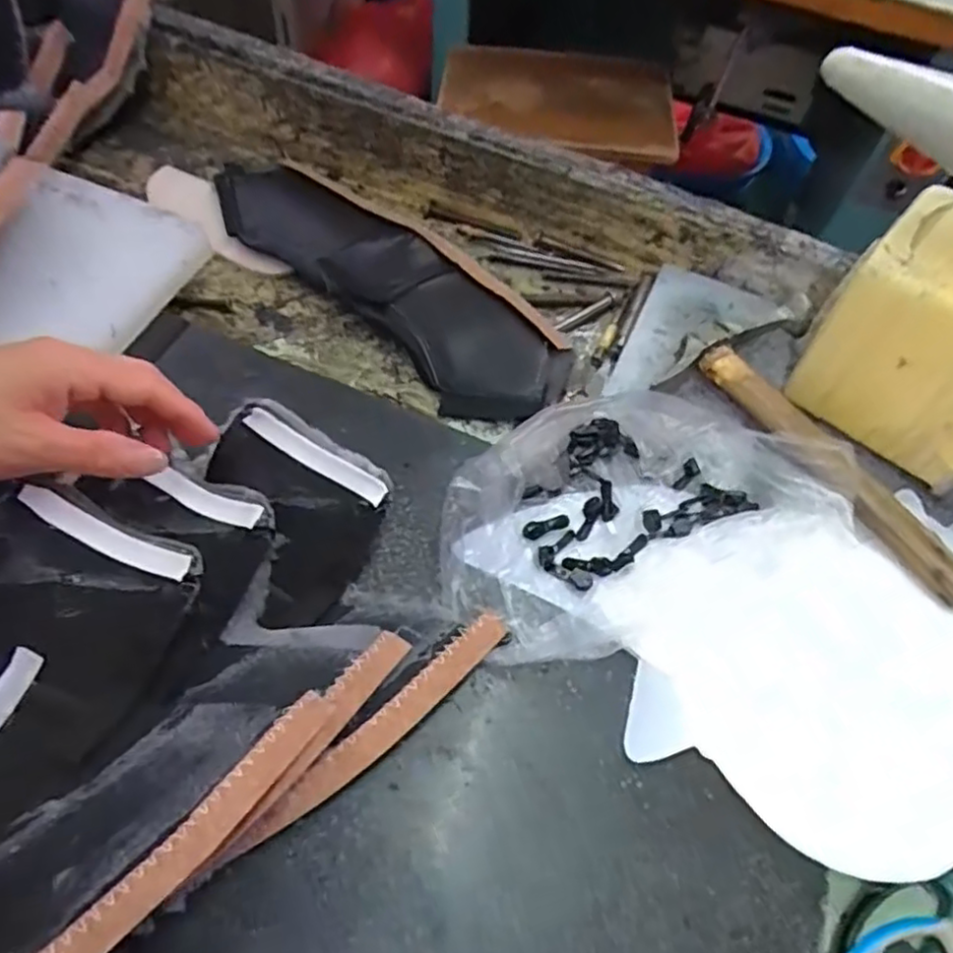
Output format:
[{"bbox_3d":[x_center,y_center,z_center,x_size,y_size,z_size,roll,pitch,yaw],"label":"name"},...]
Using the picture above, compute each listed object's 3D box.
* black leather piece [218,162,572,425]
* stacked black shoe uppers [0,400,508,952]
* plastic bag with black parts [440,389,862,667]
[{"bbox_3d":[-0.072,-0.160,0.533,0.351,0.029,0.104,41,64,18],"label":"black leather piece"},{"bbox_3d":[-0.169,0.089,0.317,0.304,0.060,0.212,-35,68,-22],"label":"stacked black shoe uppers"},{"bbox_3d":[0.082,0.017,0.374,0.204,0.073,0.140,-18,62,-15],"label":"plastic bag with black parts"}]

